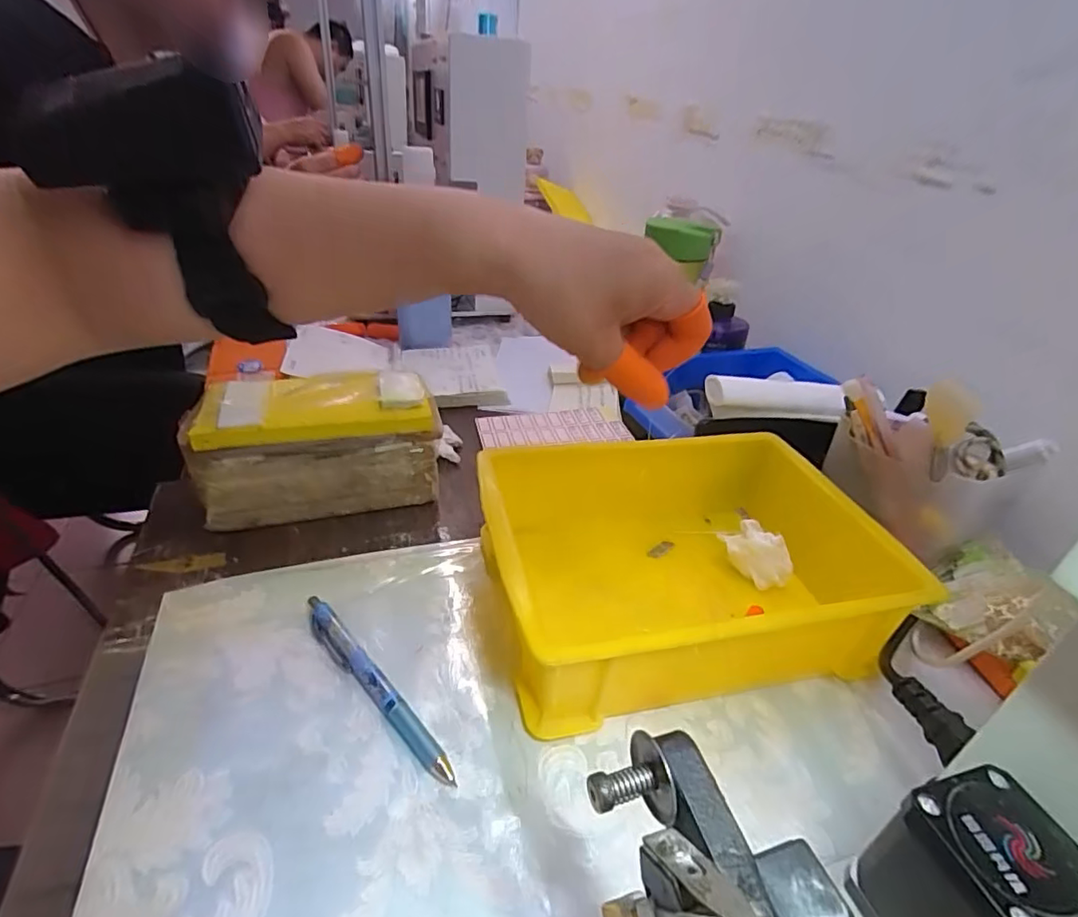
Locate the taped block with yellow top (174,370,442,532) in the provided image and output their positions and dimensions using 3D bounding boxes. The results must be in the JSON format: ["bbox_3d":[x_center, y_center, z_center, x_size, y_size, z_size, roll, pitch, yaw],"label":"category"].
[{"bbox_3d":[-0.167,-0.011,0.428,0.168,0.093,0.076,-6,35,-17],"label":"taped block with yellow top"}]

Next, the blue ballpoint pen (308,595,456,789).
[{"bbox_3d":[-0.092,0.122,0.310,0.013,0.013,0.141,-26,44,-39],"label":"blue ballpoint pen"}]

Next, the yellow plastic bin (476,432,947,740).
[{"bbox_3d":[0.084,0.066,0.364,0.229,0.075,0.171,-4,34,-15],"label":"yellow plastic bin"}]

